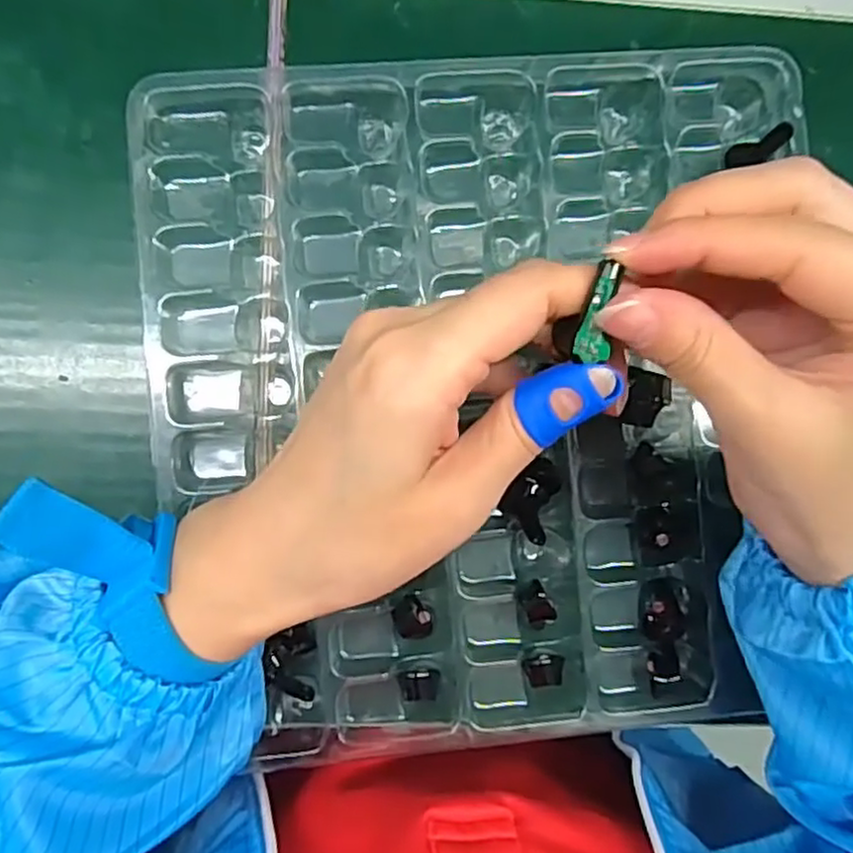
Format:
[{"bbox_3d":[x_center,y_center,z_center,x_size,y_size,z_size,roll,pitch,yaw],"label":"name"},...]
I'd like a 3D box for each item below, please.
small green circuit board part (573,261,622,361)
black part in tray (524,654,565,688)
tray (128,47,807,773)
[{"bbox_3d":[0.044,-0.028,0.174,0.009,0.004,0.024,9,107,-4],"label":"small green circuit board part"},{"bbox_3d":[0.045,0.092,0.259,0.015,0.006,0.011,-8,92,-3],"label":"black part in tray"},{"bbox_3d":[0.021,-0.011,0.267,0.236,0.034,0.263,-3,92,-3],"label":"tray"}]

